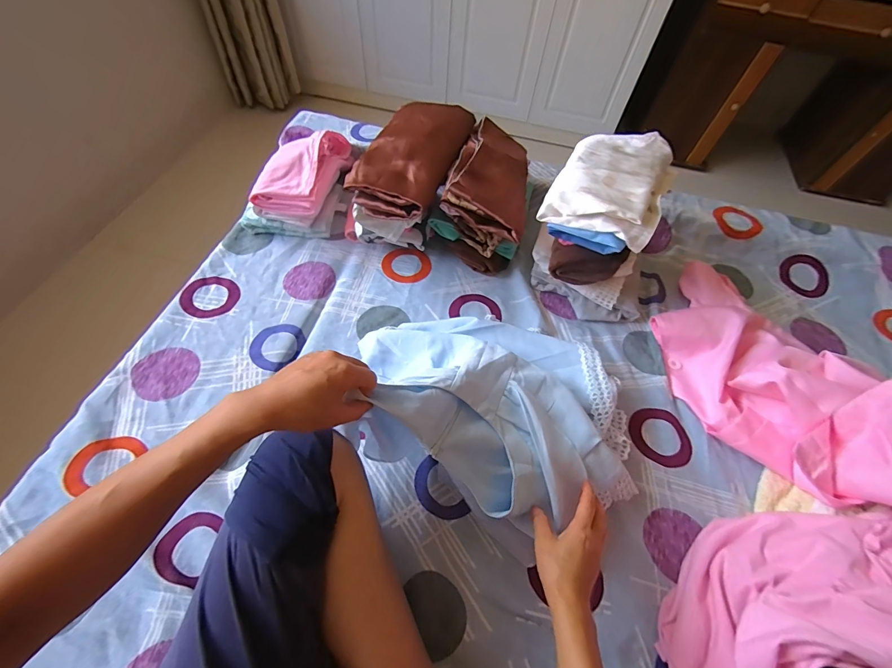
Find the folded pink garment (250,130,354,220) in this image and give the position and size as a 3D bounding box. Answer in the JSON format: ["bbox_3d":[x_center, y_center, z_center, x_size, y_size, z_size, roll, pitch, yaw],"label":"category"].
[{"bbox_3d":[-0.285,-0.347,0.776,0.122,0.079,0.263,11,58,2],"label":"folded pink garment"}]

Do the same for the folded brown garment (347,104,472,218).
[{"bbox_3d":[-0.054,-0.334,0.688,0.156,0.062,0.295,23,59,10],"label":"folded brown garment"}]

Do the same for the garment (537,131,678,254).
[{"bbox_3d":[0.274,-0.251,0.621,0.167,0.053,0.222,27,60,12],"label":"garment"}]

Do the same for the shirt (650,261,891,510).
[{"bbox_3d":[0.512,0.052,0.593,0.240,0.146,0.419,-29,65,-18],"label":"shirt"}]

